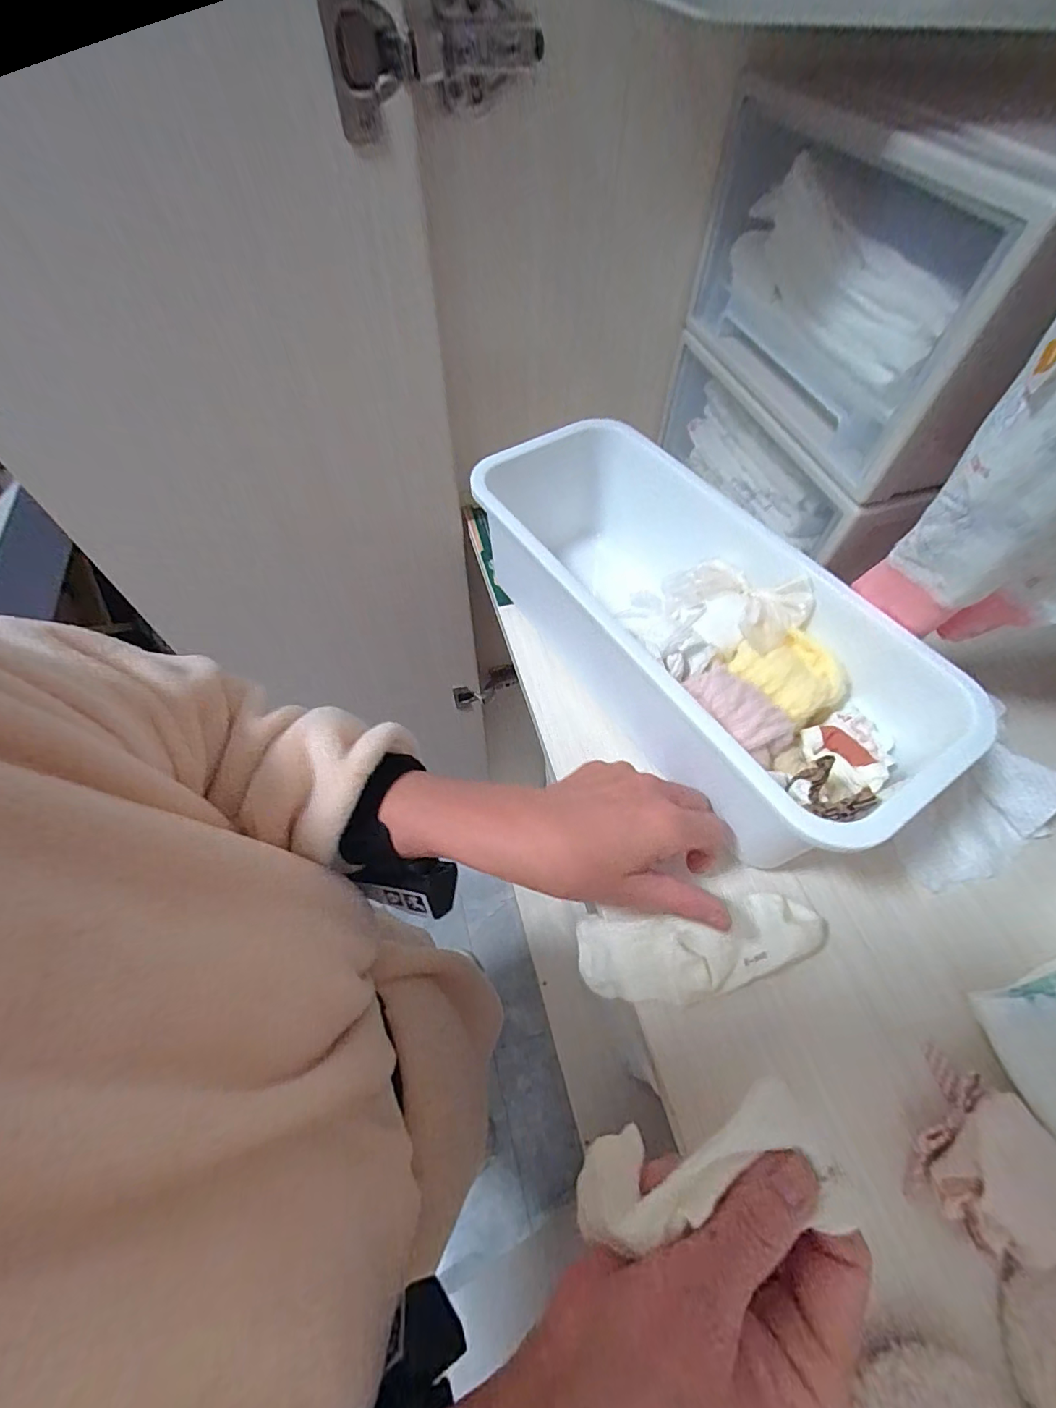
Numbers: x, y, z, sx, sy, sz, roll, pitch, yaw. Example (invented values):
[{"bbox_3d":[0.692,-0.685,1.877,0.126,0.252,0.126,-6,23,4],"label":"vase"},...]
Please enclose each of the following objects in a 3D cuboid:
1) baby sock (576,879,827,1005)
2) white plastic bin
[{"bbox_3d":[0.105,0.145,0.316,0.145,0.027,0.059,-11,59,2],"label":"baby sock"},{"bbox_3d":[0.104,-0.056,0.375,0.156,0.111,0.354,-30,63,-18],"label":"white plastic bin"}]

